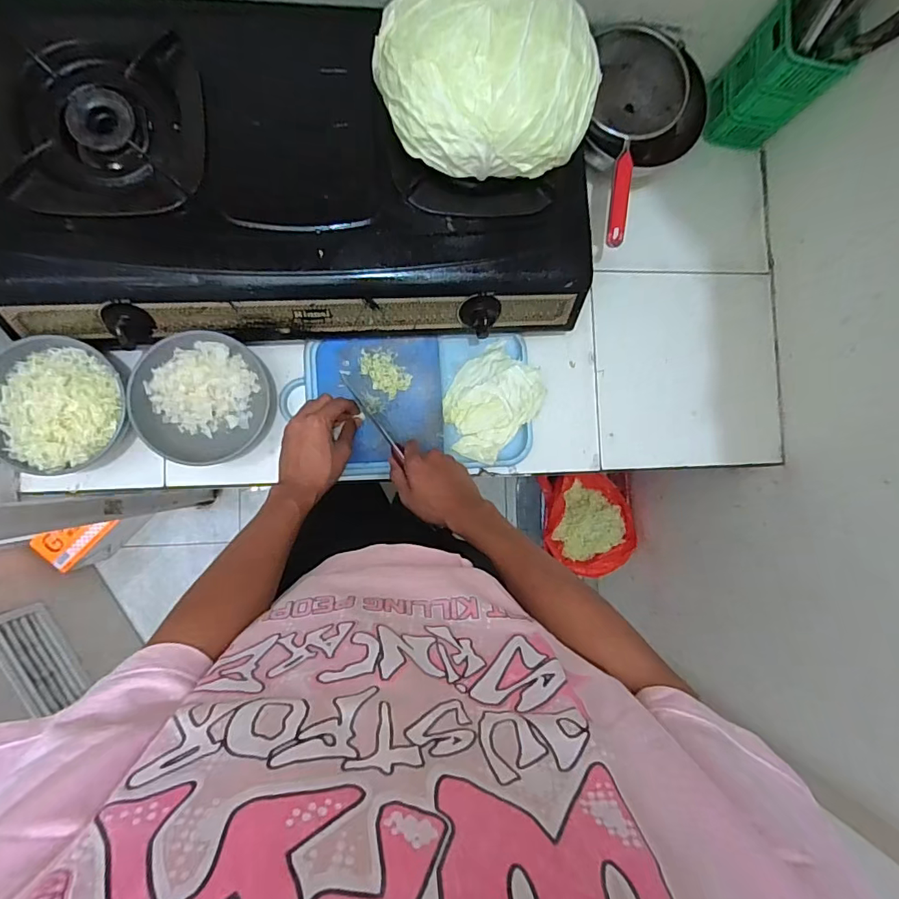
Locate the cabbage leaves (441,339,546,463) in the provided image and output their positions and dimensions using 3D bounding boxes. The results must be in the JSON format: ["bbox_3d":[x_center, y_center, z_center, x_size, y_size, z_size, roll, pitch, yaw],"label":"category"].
[{"bbox_3d":[0.058,-0.067,0.710,0.116,0.037,0.153,44,83,-4],"label":"cabbage leaves"}]

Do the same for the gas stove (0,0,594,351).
[{"bbox_3d":[-0.176,-0.340,0.617,0.683,0.122,0.381,-3,88,-8],"label":"gas stove"}]

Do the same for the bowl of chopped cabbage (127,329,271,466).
[{"bbox_3d":[-0.312,-0.063,0.636,0.145,0.060,0.158,0,87,-8],"label":"bowl of chopped cabbage"}]

